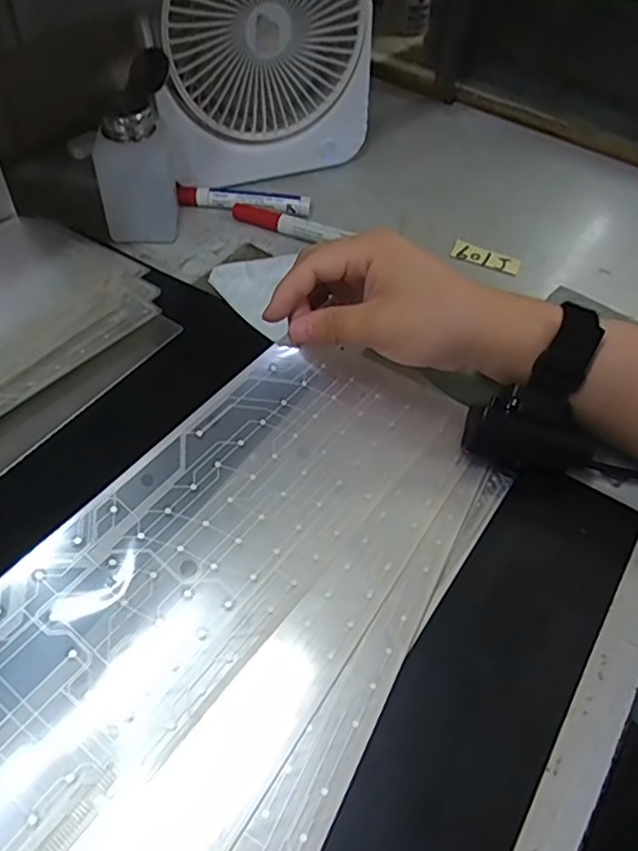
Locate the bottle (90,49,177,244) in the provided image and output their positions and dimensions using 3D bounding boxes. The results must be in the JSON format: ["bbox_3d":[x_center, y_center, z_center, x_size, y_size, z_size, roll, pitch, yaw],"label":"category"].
[{"bbox_3d":[-0.141,-0.210,0.480,0.061,0.120,0.062,-6,52,-7],"label":"bottle"}]

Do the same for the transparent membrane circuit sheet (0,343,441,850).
[{"bbox_3d":[-0.078,0.076,0.306,0.108,0.012,0.403,41,58,7],"label":"transparent membrane circuit sheet"}]

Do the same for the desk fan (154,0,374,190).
[{"bbox_3d":[-0.046,-0.293,0.504,0.181,0.187,0.053,-21,55,-19],"label":"desk fan"}]

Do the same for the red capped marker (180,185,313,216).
[{"bbox_3d":[-0.065,-0.192,0.534,0.114,0.016,0.017,6,51,2],"label":"red capped marker"}]

